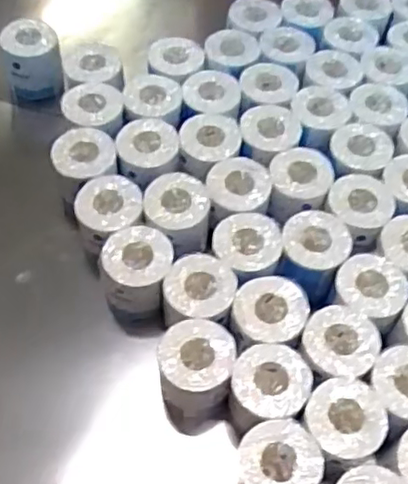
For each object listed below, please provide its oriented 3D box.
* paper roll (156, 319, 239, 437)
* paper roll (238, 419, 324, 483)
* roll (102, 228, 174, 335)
[{"bbox_3d":[-0.011,0.182,0.845,0.095,0.126,0.107,-2,58,-5],"label":"paper roll"},{"bbox_3d":[0.087,0.284,0.775,0.104,0.114,0.100,7,57,1],"label":"paper roll"},{"bbox_3d":[-0.093,0.054,0.909,0.099,0.108,0.117,11,58,3],"label":"roll"}]

